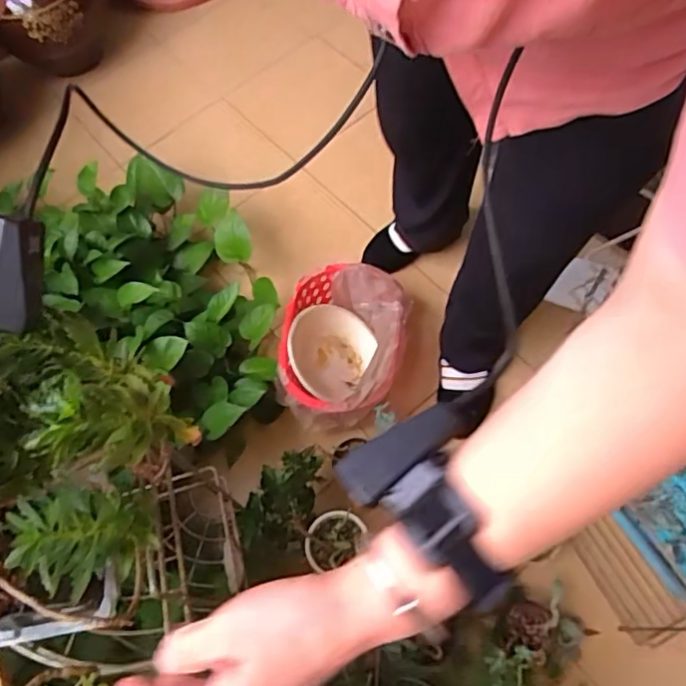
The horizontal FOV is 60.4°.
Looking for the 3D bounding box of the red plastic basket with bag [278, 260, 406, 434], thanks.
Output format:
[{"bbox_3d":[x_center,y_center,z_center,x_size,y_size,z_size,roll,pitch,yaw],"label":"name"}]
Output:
[{"bbox_3d":[0.001,0.014,1.026,0.192,0.148,0.274,10,68,7],"label":"red plastic basket with bag"}]

